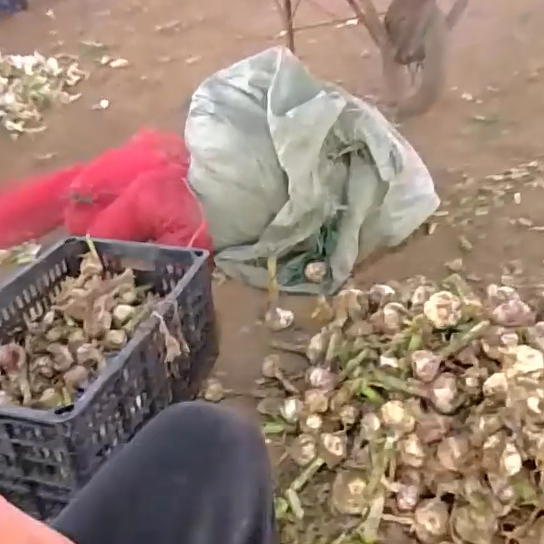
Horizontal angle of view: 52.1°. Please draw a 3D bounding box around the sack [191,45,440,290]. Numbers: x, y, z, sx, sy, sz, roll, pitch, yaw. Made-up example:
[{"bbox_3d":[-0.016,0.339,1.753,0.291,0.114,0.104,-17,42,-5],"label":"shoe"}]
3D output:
[{"bbox_3d":[0.055,-0.254,1.346,0.474,0.426,0.505,-27,43,-26],"label":"sack"}]

